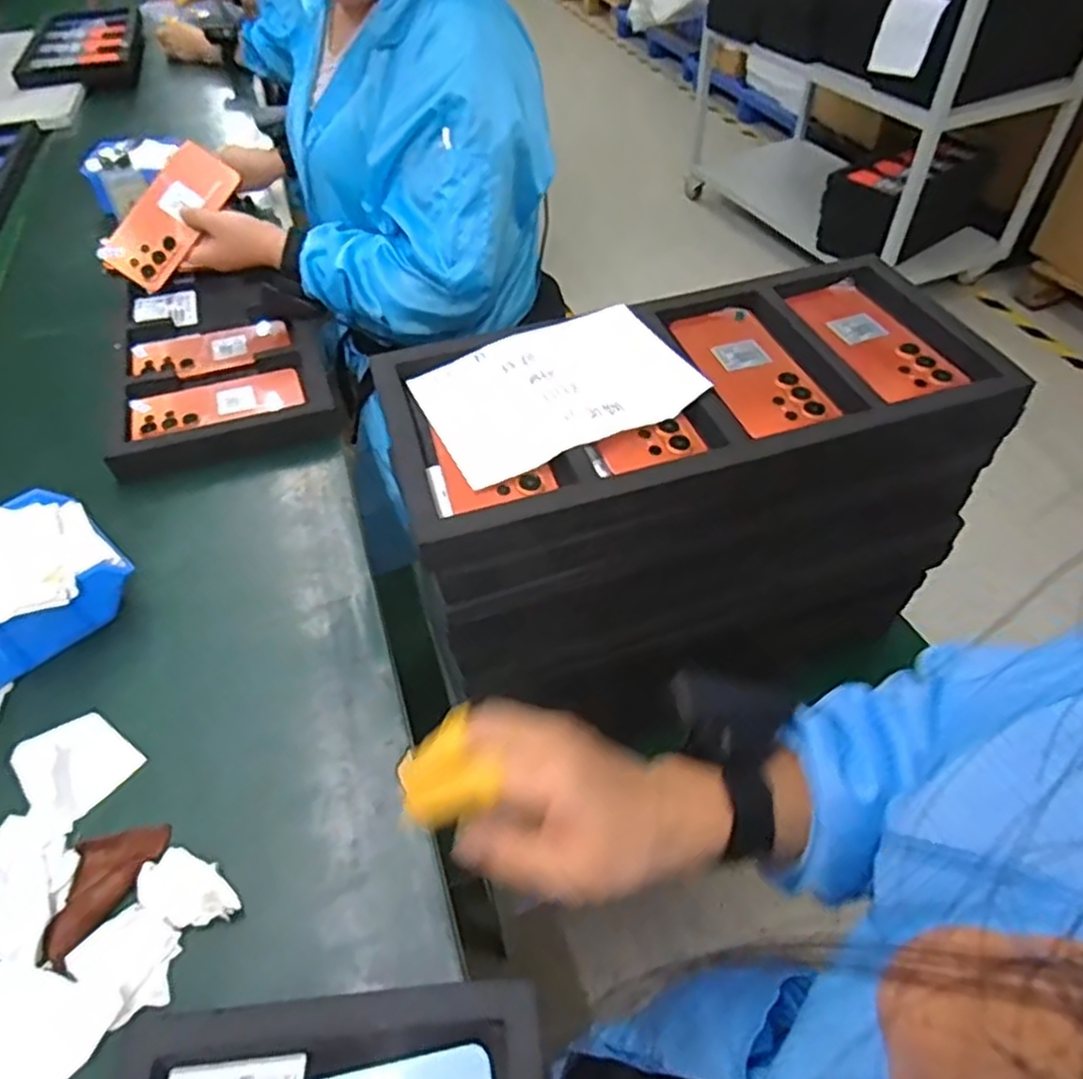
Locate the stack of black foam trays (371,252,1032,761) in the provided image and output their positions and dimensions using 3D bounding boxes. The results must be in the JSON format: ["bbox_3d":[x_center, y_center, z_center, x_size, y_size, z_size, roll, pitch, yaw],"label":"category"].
[{"bbox_3d":[0.127,-0.035,0.661,0.464,0.274,0.263,-20,51,-13],"label":"stack of black foam trays"}]

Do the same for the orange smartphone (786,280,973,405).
[{"bbox_3d":[0.278,-0.169,0.607,0.081,0.010,0.159,-16,50,-10],"label":"orange smartphone"}]

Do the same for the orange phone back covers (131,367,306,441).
[{"bbox_3d":[-0.336,-0.144,0.752,0.166,0.010,0.077,-19,51,-13],"label":"orange phone back covers"}]

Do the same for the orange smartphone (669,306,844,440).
[{"bbox_3d":[0.171,-0.143,0.599,0.078,0.010,0.161,-14,50,-9],"label":"orange smartphone"}]

